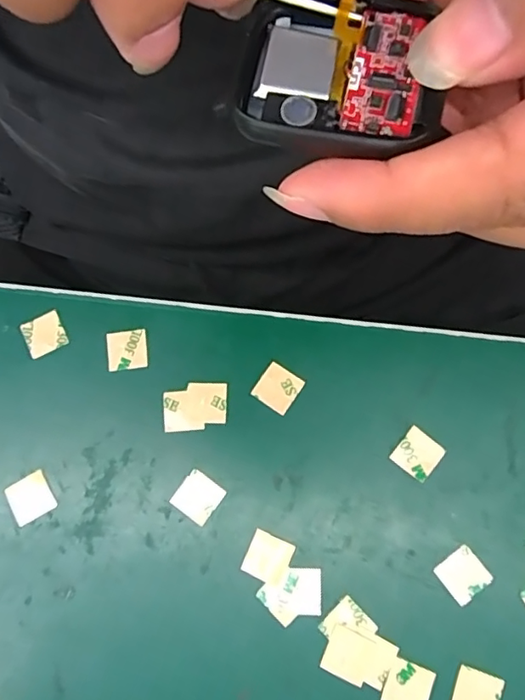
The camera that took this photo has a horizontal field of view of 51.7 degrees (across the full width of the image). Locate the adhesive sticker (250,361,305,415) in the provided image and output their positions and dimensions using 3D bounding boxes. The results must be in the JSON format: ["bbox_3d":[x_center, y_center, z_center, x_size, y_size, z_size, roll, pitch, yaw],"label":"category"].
[{"bbox_3d":[0.006,0.015,0.209,0.015,0.004,0.015,32,83,9],"label":"adhesive sticker"}]

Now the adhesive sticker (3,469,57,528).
[{"bbox_3d":[-0.087,0.055,0.201,0.016,0.004,0.016,-31,79,-5],"label":"adhesive sticker"}]

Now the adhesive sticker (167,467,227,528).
[{"bbox_3d":[-0.024,0.054,0.201,0.015,0.004,0.016,34,83,9],"label":"adhesive sticker"}]

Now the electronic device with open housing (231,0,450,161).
[{"bbox_3d":[0.016,-0.059,0.115,0.040,0.008,0.038,5,78,2],"label":"electronic device with open housing"}]

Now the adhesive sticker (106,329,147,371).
[{"bbox_3d":[-0.054,0.000,0.214,0.015,0.004,0.015,-8,79,-1],"label":"adhesive sticker"}]

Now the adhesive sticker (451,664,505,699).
[{"bbox_3d":[0.073,0.118,0.185,0.015,0.004,0.015,20,79,8],"label":"adhesive sticker"}]

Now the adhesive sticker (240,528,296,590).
[{"bbox_3d":[0.002,0.075,0.196,0.015,0.004,0.016,22,79,7],"label":"adhesive sticker"}]

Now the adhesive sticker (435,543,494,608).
[{"bbox_3d":[0.072,0.080,0.193,0.015,0.004,0.015,-40,78,-1],"label":"adhesive sticker"}]

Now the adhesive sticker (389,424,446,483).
[{"bbox_3d":[0.058,0.038,0.201,0.015,0.004,0.015,38,81,8],"label":"adhesive sticker"}]

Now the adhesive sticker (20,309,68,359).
[{"bbox_3d":[-0.087,-0.006,0.216,0.016,0.004,0.015,-25,79,-3],"label":"adhesive sticker"}]

